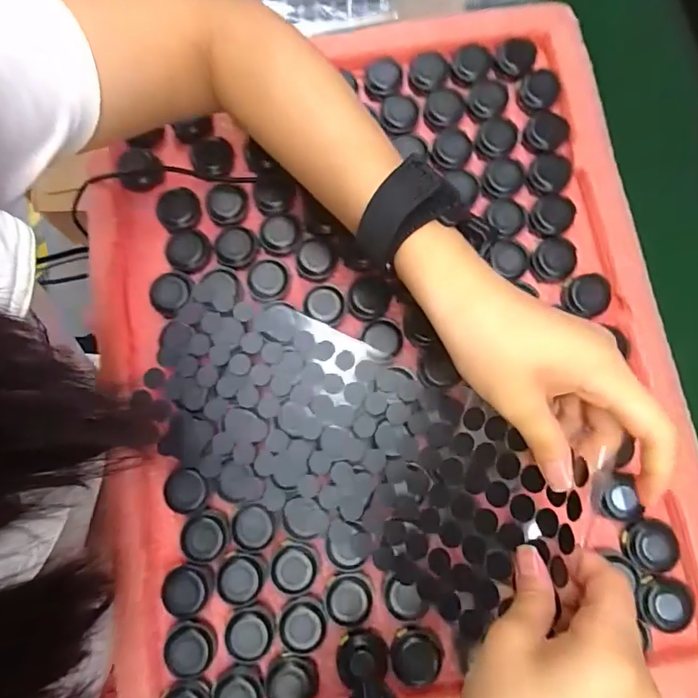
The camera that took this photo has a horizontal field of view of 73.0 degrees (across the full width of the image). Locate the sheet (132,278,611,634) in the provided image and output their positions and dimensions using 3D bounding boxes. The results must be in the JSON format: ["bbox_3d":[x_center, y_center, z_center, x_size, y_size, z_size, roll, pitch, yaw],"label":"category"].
[{"bbox_3d":[-0.006,0.048,0.281,0.263,0.058,0.128,25,78,16],"label":"sheet"}]

